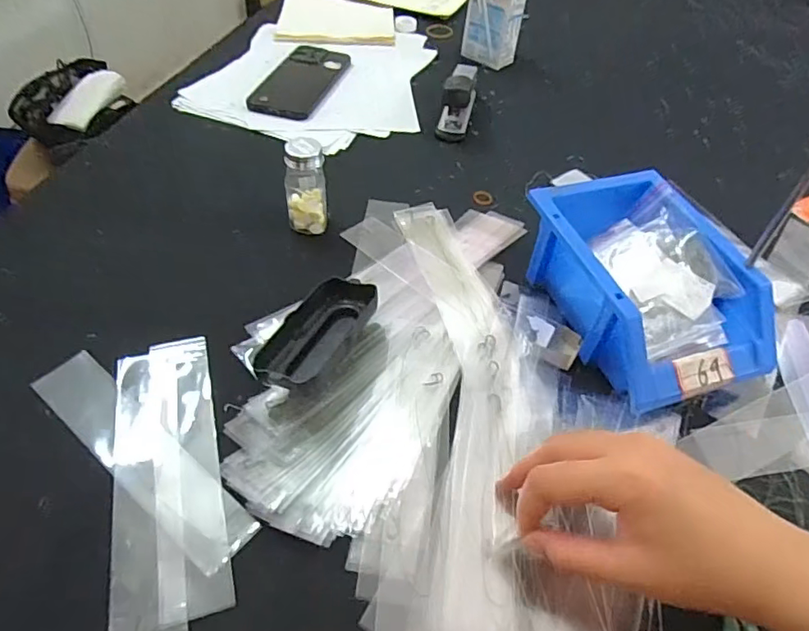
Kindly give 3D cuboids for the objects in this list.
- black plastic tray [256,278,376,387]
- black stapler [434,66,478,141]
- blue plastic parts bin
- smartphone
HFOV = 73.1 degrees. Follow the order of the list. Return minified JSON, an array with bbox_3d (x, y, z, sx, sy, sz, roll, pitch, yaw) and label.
[{"bbox_3d":[-0.064,0.014,0.398,0.045,0.027,0.112,26,52,17],"label":"black plastic tray"},{"bbox_3d":[0.063,-0.255,0.634,0.036,0.044,0.093,13,49,6],"label":"black stapler"},{"bbox_3d":[0.184,-0.023,0.429,0.127,0.075,0.182,-13,51,-16],"label":"blue plastic parts bin"},{"bbox_3d":[-0.127,-0.292,0.673,0.078,0.011,0.163,14,49,7],"label":"smartphone"}]

